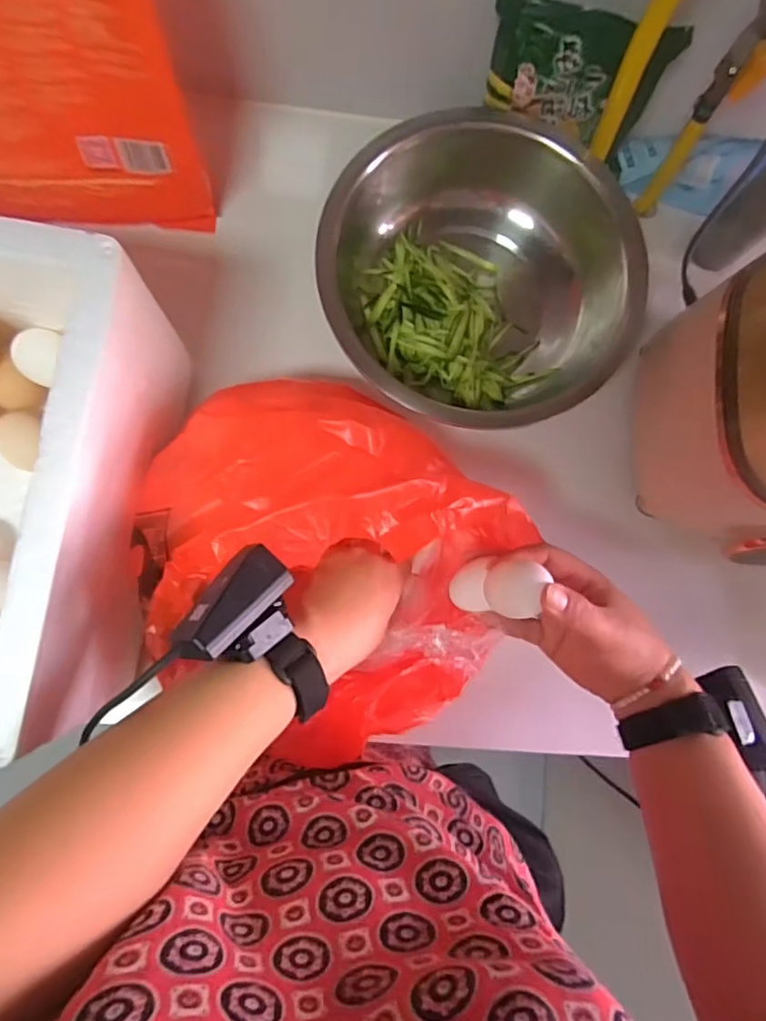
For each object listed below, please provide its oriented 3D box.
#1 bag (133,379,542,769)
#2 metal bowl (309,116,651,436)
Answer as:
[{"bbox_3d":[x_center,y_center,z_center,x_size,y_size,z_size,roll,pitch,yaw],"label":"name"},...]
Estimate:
[{"bbox_3d":[-0.035,0.029,0.436,0.280,0.148,0.239,45,83,2],"label":"bag"},{"bbox_3d":[0.081,-0.225,0.547,0.272,0.094,0.242,-11,85,-5],"label":"metal bowl"}]

